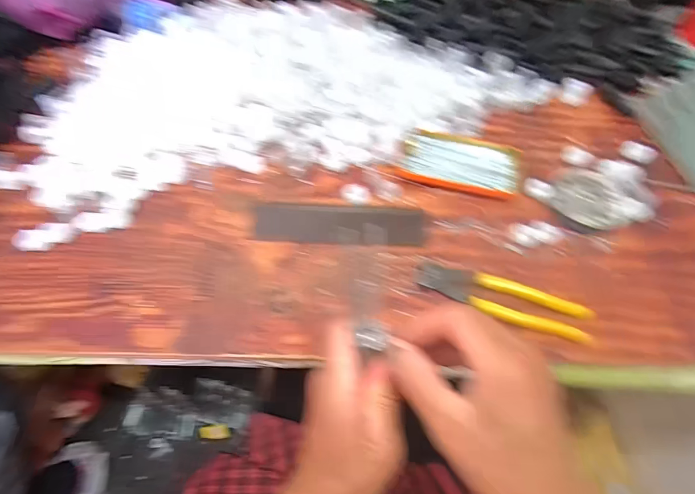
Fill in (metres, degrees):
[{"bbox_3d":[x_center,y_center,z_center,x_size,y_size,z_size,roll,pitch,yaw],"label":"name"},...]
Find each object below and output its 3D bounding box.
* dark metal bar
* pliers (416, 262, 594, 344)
[{"bbox_3d":[-0.010,-0.027,0.435,0.190,0.008,0.044,3,59,2],"label":"dark metal bar"},{"bbox_3d":[0.154,0.052,0.389,0.170,0.018,0.036,21,61,12],"label":"pliers"}]

